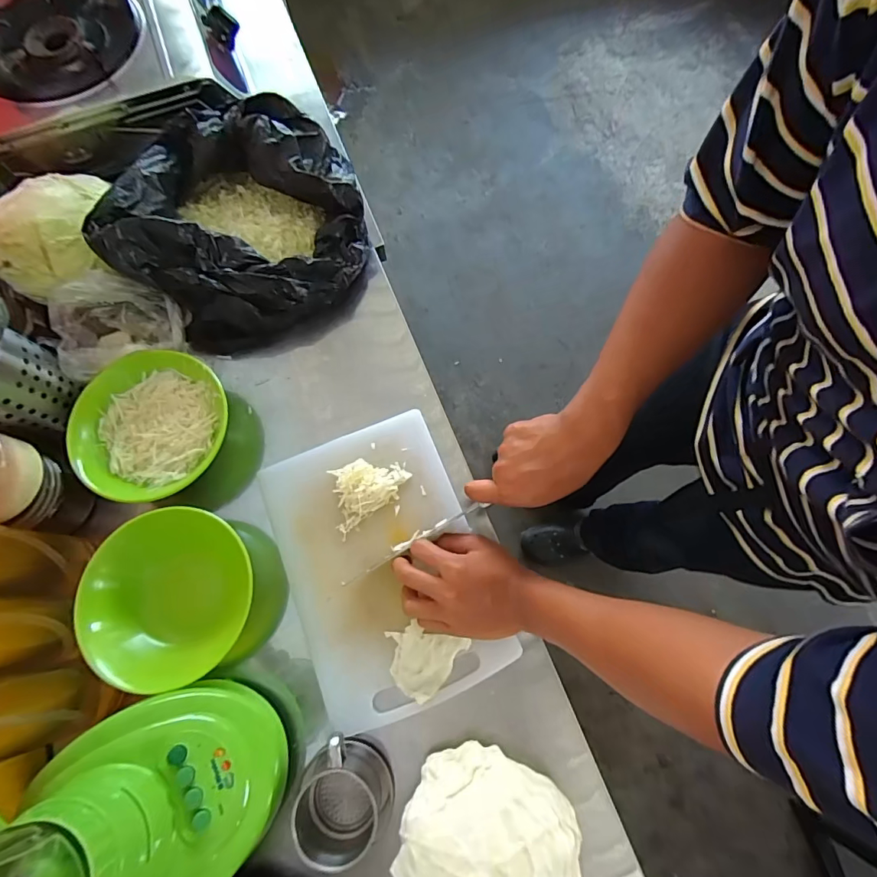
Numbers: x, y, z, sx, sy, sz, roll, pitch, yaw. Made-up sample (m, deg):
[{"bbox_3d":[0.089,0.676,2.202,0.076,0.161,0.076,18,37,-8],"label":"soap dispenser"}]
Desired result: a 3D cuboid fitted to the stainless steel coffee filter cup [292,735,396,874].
[{"bbox_3d":[-0.091,0.341,0.437,0.083,0.073,0.081,0,72,1],"label":"stainless steel coffee filter cup"}]

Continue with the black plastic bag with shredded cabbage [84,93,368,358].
[{"bbox_3d":[-0.240,-0.263,0.580,0.276,0.136,0.248,-20,73,-5],"label":"black plastic bag with shredded cabbage"}]

